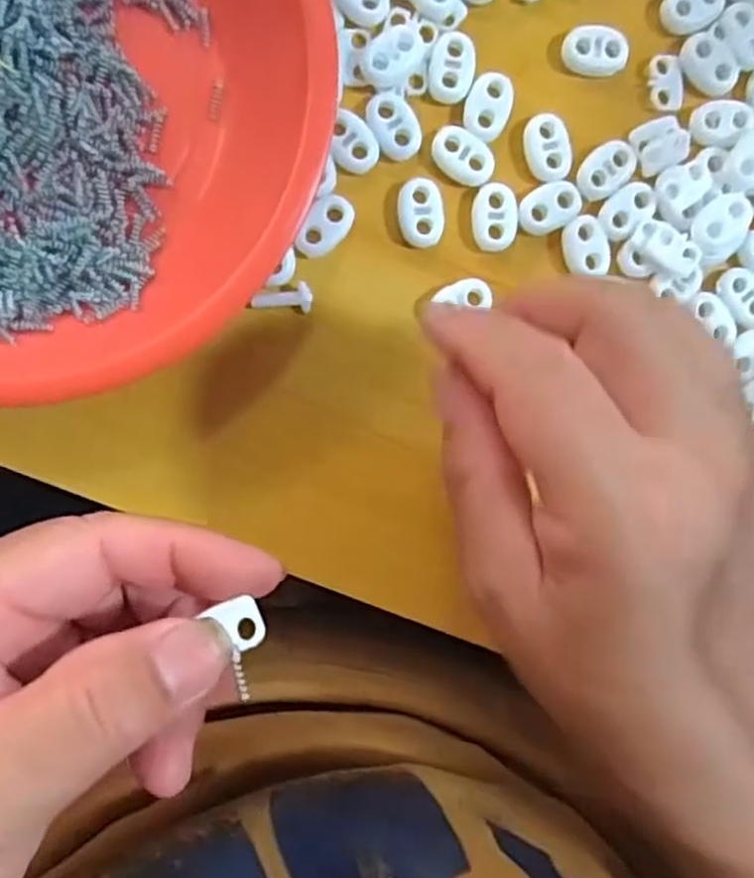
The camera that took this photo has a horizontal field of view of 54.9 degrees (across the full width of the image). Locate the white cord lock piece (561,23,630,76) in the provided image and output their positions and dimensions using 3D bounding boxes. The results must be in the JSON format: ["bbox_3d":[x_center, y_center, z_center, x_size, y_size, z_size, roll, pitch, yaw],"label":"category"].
[{"bbox_3d":[0.074,-0.132,0.247,0.021,0.007,0.014,1,93,-6],"label":"white cord lock piece"}]

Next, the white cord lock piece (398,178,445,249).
[{"bbox_3d":[0.015,-0.076,0.243,0.015,0.004,0.021,-1,93,-6],"label":"white cord lock piece"}]

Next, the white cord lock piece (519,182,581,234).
[{"bbox_3d":[0.060,-0.080,0.247,0.023,0.004,0.015,-23,96,-5],"label":"white cord lock piece"}]

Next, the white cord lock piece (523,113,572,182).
[{"bbox_3d":[0.058,-0.099,0.246,0.014,0.004,0.022,-17,95,-5],"label":"white cord lock piece"}]

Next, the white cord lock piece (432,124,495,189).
[{"bbox_3d":[0.029,-0.095,0.245,0.022,0.004,0.015,27,90,-7],"label":"white cord lock piece"}]

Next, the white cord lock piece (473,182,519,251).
[{"bbox_3d":[0.040,-0.076,0.247,0.015,0.004,0.022,6,93,-7],"label":"white cord lock piece"}]

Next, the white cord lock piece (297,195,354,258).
[{"bbox_3d":[-0.017,-0.071,0.242,0.013,0.004,0.023,35,89,-7],"label":"white cord lock piece"}]

